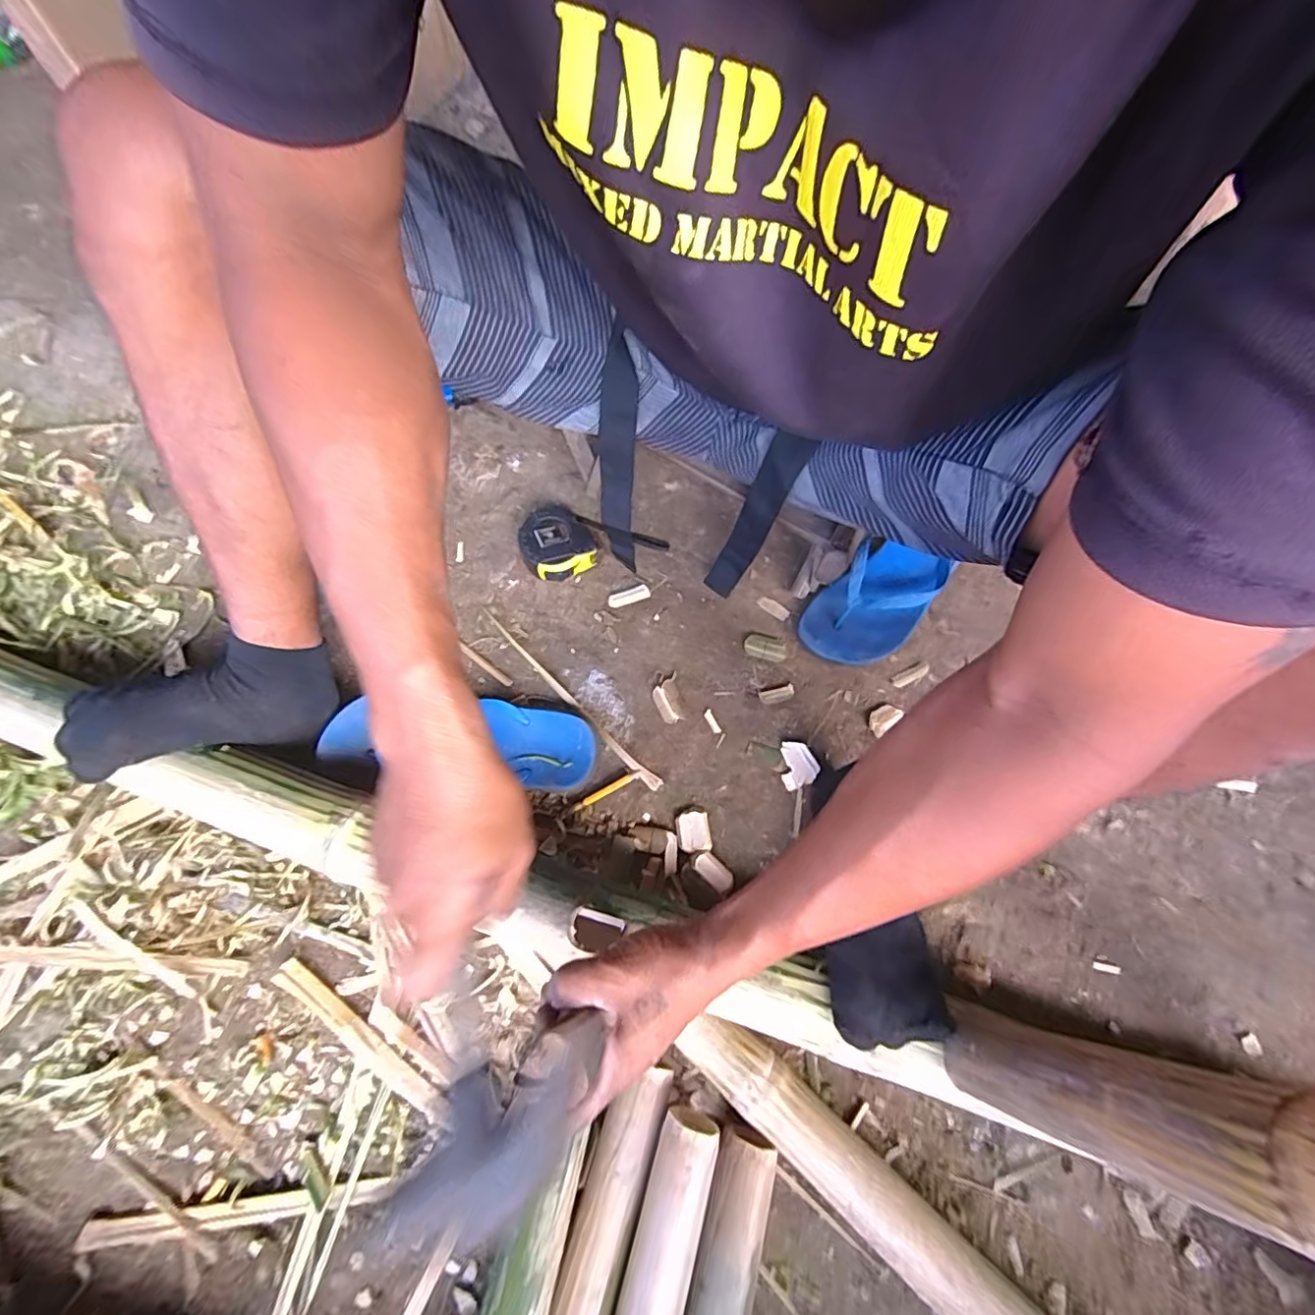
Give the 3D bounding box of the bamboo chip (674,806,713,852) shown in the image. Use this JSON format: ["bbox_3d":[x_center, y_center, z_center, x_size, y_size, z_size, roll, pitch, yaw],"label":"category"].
[{"bbox_3d":[0.035,0.169,0.553,0.032,0.006,0.042,-8,68,-4],"label":"bamboo chip"}]

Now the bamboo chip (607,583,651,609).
[{"bbox_3d":[-0.032,-0.069,0.635,0.048,0.006,0.017,-23,70,-10],"label":"bamboo chip"}]

